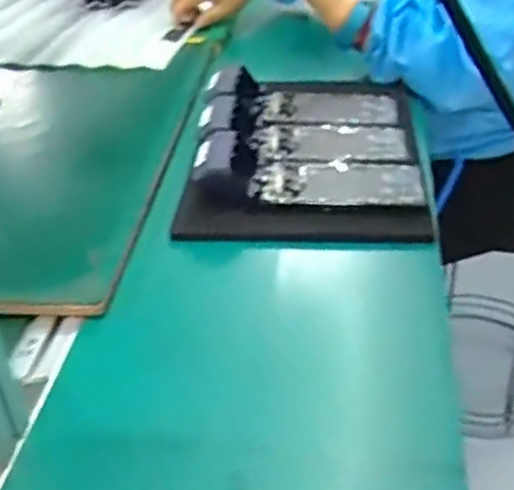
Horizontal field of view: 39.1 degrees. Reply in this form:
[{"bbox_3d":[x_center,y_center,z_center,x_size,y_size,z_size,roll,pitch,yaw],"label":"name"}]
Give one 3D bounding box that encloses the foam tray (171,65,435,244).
[{"bbox_3d":[0.056,-0.121,0.786,0.239,0.070,0.320,-1,35,8],"label":"foam tray"}]

